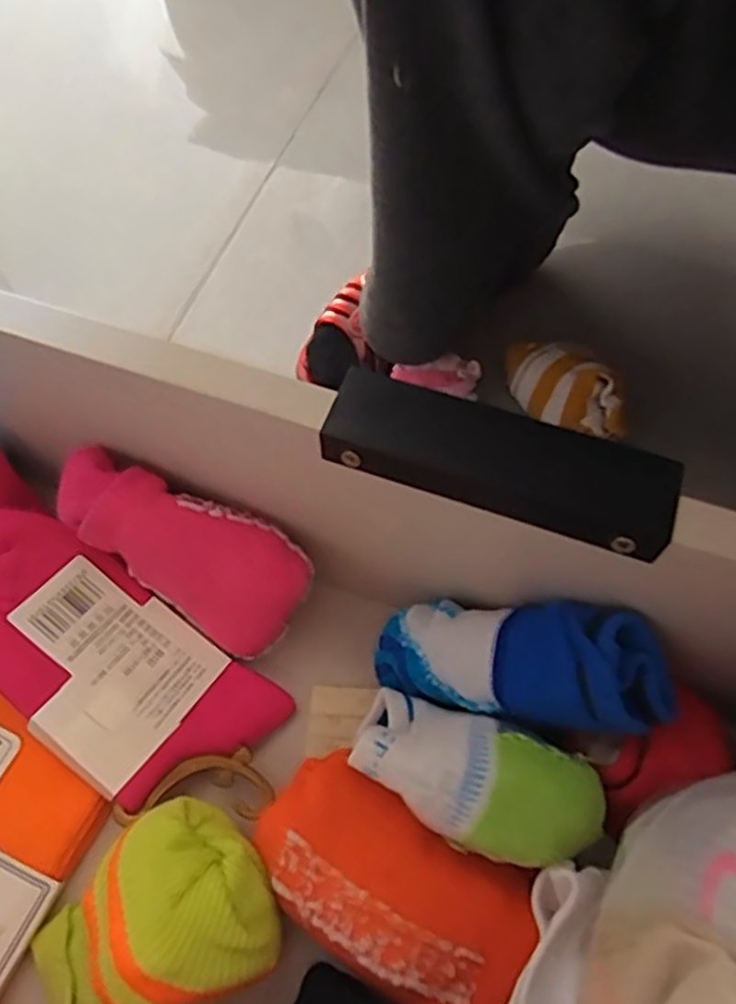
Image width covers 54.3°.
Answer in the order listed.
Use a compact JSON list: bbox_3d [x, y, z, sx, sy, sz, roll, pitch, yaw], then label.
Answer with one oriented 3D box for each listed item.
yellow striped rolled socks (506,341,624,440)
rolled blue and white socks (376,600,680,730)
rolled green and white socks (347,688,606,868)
[{"bbox_3d":[0.147,-0.085,0.536,0.050,0.050,0.108,-29,66,-14],"label":"yellow striped rolled socks"},{"bbox_3d":[0.060,0.065,0.305,0.127,0.044,0.048,-3,57,36],"label":"rolled blue and white socks"},{"bbox_3d":[0.043,0.113,0.297,0.102,0.054,0.052,26,66,13],"label":"rolled green and white socks"}]

